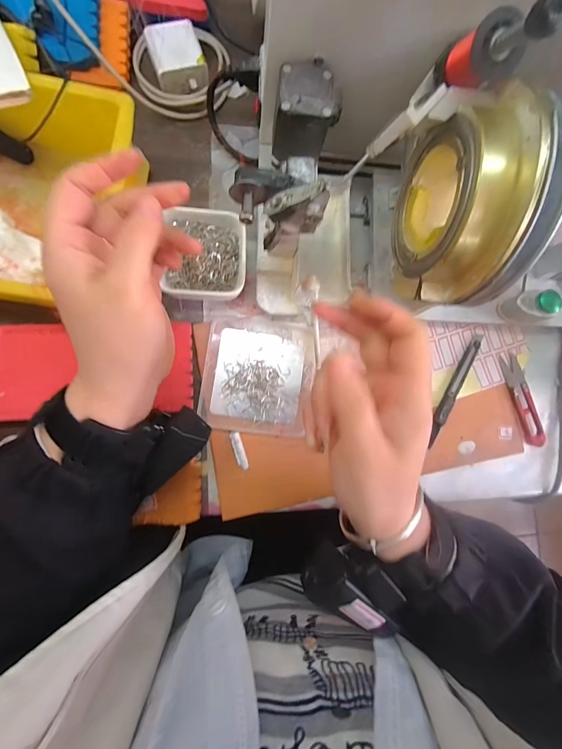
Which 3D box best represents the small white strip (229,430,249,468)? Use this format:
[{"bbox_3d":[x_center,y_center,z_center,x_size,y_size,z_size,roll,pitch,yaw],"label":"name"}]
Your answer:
[{"bbox_3d":[-0.039,0.072,0.313,0.010,0.005,0.036,-16,86,-9],"label":"small white strip"}]

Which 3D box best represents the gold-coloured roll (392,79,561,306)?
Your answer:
[{"bbox_3d":[0.110,-0.097,0.197,0.044,0.096,0.103,2,84,-8],"label":"gold-coloured roll"}]

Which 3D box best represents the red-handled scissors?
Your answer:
[{"bbox_3d":[0.263,0.026,0.356,0.026,0.011,0.099,-19,87,-9],"label":"red-handled scissors"}]

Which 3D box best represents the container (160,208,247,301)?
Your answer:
[{"bbox_3d":[-0.071,-0.113,0.315,0.074,0.030,0.087,-2,84,-8],"label":"container"}]

